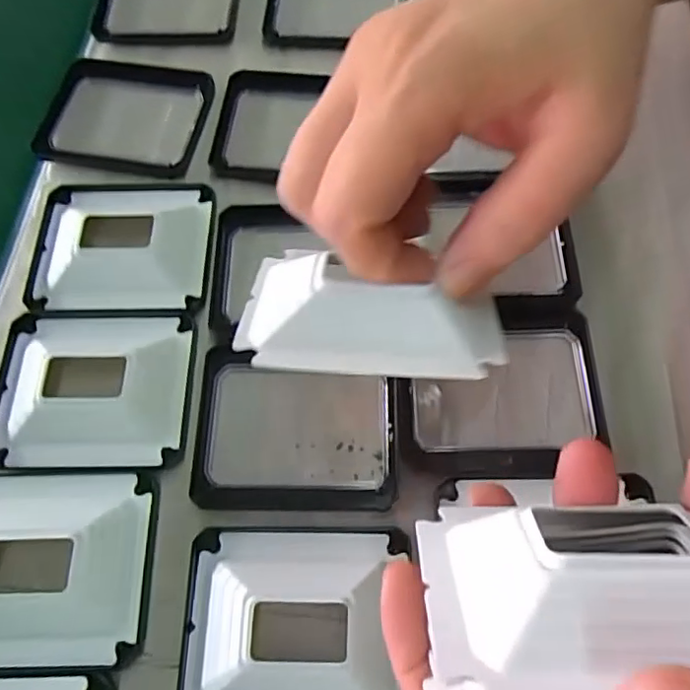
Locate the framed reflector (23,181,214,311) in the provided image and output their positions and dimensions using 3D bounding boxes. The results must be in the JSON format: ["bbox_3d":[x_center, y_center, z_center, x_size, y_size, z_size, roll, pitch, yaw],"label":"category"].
[{"bbox_3d":[-0.104,-0.049,0.266,0.080,0.013,0.068,-1,66,1],"label":"framed reflector"}]

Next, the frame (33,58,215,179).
[{"bbox_3d":[-0.115,-0.120,0.304,0.083,0.005,0.071,11,66,7],"label":"frame"}]

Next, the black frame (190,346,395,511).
[{"bbox_3d":[-0.020,0.033,0.234,0.079,0.005,0.065,1,66,2],"label":"black frame"}]

